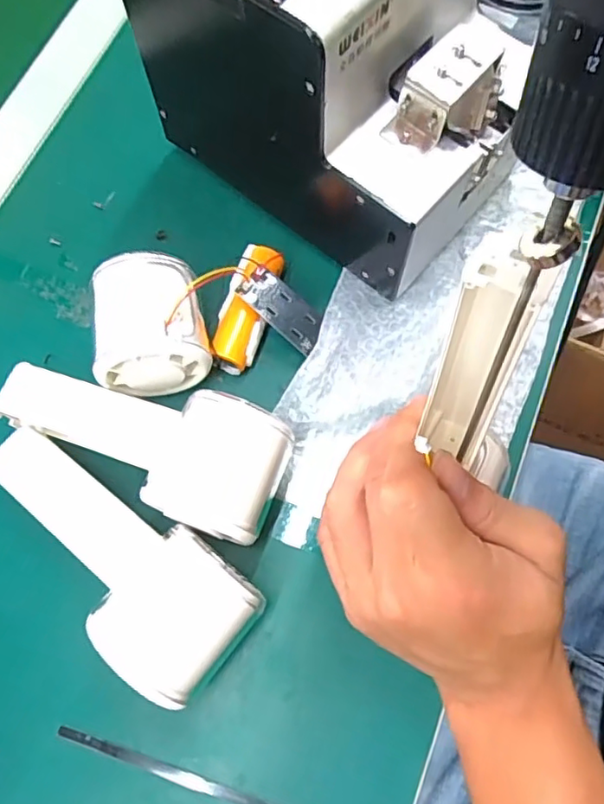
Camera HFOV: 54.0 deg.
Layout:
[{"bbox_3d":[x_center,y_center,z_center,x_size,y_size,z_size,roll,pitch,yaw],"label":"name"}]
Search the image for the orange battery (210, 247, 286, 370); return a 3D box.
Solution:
[{"bbox_3d":[-0.029,-0.053,0.334,0.019,0.026,0.071,17,72,7],"label":"orange battery"}]

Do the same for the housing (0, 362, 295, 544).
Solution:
[{"bbox_3d":[-0.084,0.020,0.301,0.155,0.049,0.063,18,72,7],"label":"housing"}]

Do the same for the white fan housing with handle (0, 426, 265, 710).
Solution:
[{"bbox_3d":[-0.093,0.070,0.285,0.154,0.050,0.058,37,76,13],"label":"white fan housing with handle"}]

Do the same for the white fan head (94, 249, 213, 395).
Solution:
[{"bbox_3d":[-0.079,-0.038,0.316,0.055,0.054,0.062,-12,71,-3],"label":"white fan head"}]

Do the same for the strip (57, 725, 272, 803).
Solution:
[{"bbox_3d":[-0.043,0.177,0.272,0.147,0.004,0.006,16,65,7],"label":"strip"}]

